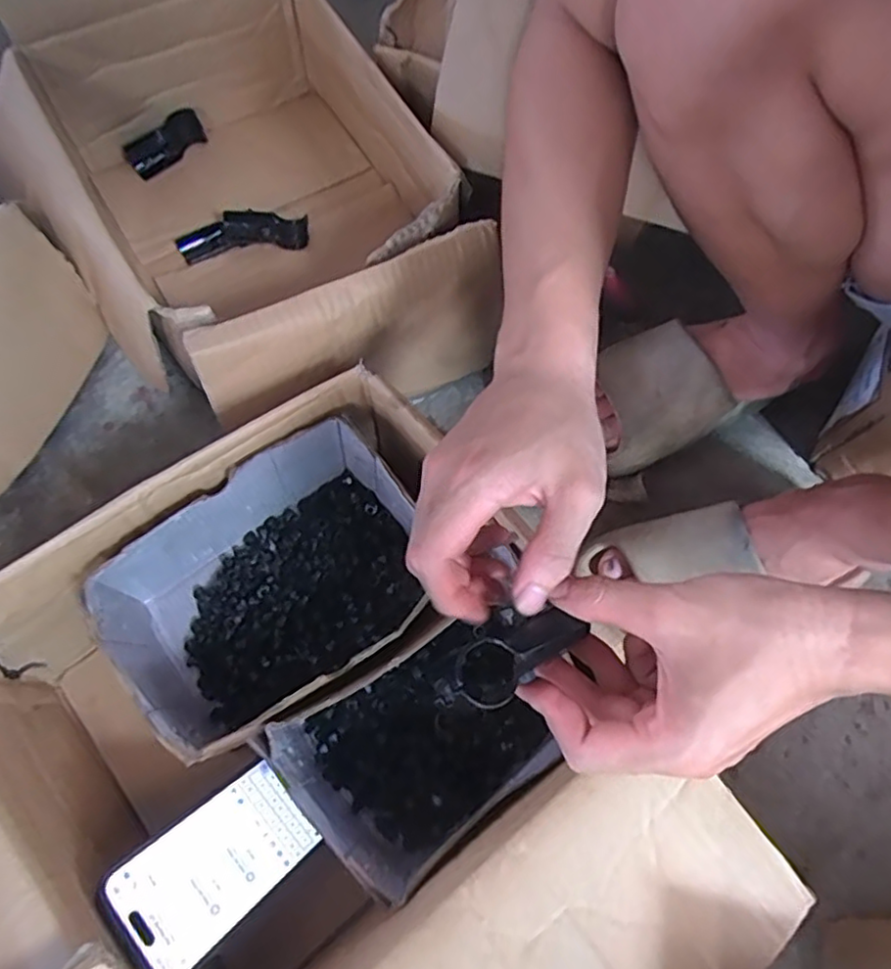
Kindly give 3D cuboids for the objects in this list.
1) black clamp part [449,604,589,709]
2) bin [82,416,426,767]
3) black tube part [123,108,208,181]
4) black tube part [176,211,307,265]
[{"bbox_3d":[0.033,0.074,0.291,0.071,0.013,0.035,-21,69,-28],"label":"black clamp part"},{"bbox_3d":[-0.118,0.079,0.461,0.206,0.114,0.148,-34,73,-16],"label":"bin"},{"bbox_3d":[-0.295,-0.359,0.671,0.026,0.039,0.088,39,70,13],"label":"black tube part"},{"bbox_3d":[-0.201,-0.249,0.630,0.128,0.033,0.033,-6,67,-6],"label":"black tube part"}]

